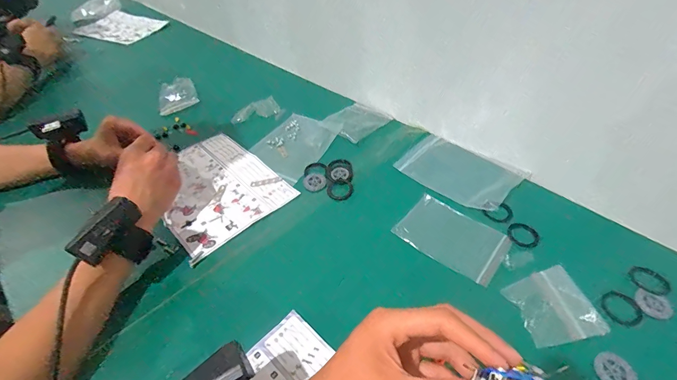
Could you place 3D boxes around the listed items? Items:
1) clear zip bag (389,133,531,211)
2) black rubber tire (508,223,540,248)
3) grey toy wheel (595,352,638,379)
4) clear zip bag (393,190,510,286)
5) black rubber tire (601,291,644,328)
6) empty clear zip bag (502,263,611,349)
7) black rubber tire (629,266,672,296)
[{"bbox_3d":[0.181,-0.031,0.536,0.161,0.005,0.118,32,55,31],"label":"clear zip bag"},{"bbox_3d":[0.238,0.058,0.453,0.036,0.004,0.039,-2,44,2],"label":"black rubber tire"},{"bbox_3d":[0.264,0.173,0.335,0.031,0.008,0.033,-2,44,2],"label":"grey toy wheel"},{"bbox_3d":[0.146,0.060,0.453,0.126,0.004,0.084,30,56,27],"label":"clear zip bag"},{"bbox_3d":[0.305,0.129,0.381,0.038,0.009,0.039,-2,44,2],"label":"black rubber tire"},{"bbox_3d":[0.228,0.123,0.377,0.081,0.009,0.077,-11,45,-7],"label":"empty clear zip bag"},{"bbox_3d":[0.351,0.102,0.399,0.034,0.007,0.037,-2,44,2],"label":"black rubber tire"}]

